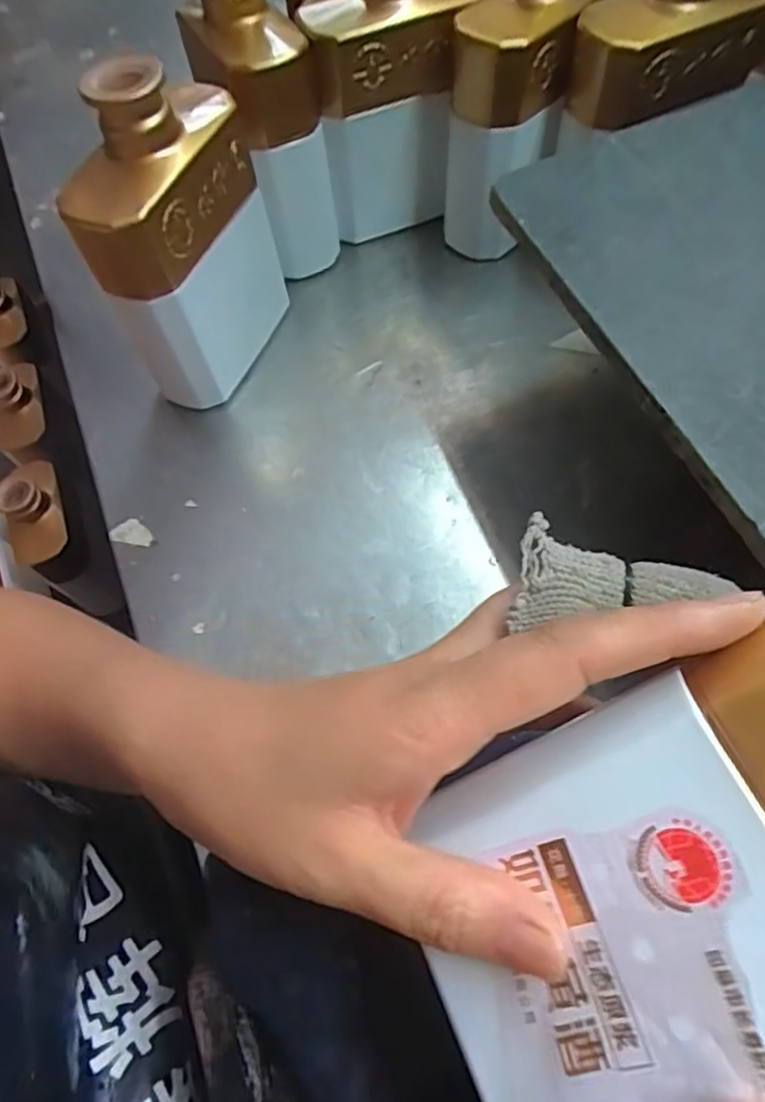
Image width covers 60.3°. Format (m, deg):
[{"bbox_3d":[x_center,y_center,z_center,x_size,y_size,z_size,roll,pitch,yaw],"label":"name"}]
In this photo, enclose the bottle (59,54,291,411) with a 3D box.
[{"bbox_3d":[-0.109,-0.169,0.372,0.048,0.176,0.112,17,65,12],"label":"bottle"}]

